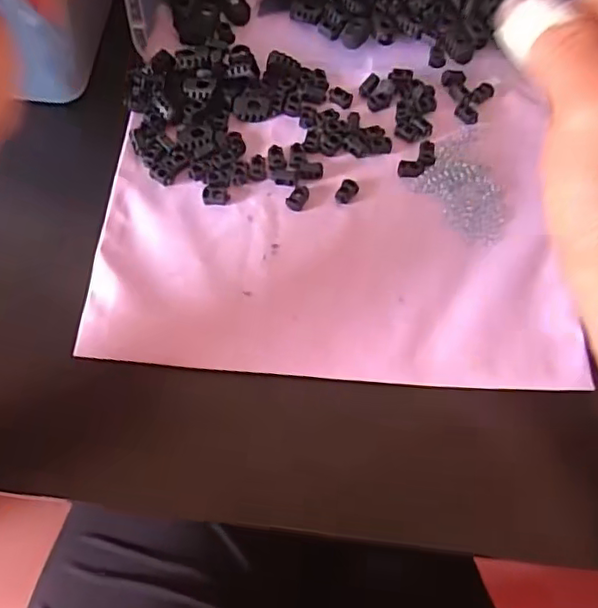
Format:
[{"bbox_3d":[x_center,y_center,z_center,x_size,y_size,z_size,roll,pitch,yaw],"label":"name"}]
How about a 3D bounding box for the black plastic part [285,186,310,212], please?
[{"bbox_3d":[0.000,-0.062,0.347,0.010,0.004,0.016,35,70,13],"label":"black plastic part"}]

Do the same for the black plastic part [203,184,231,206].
[{"bbox_3d":[-0.048,-0.063,0.345,0.015,0.005,0.011,1,65,-2],"label":"black plastic part"}]

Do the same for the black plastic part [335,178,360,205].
[{"bbox_3d":[0.028,-0.066,0.348,0.011,0.004,0.016,25,68,9],"label":"black plastic part"}]

